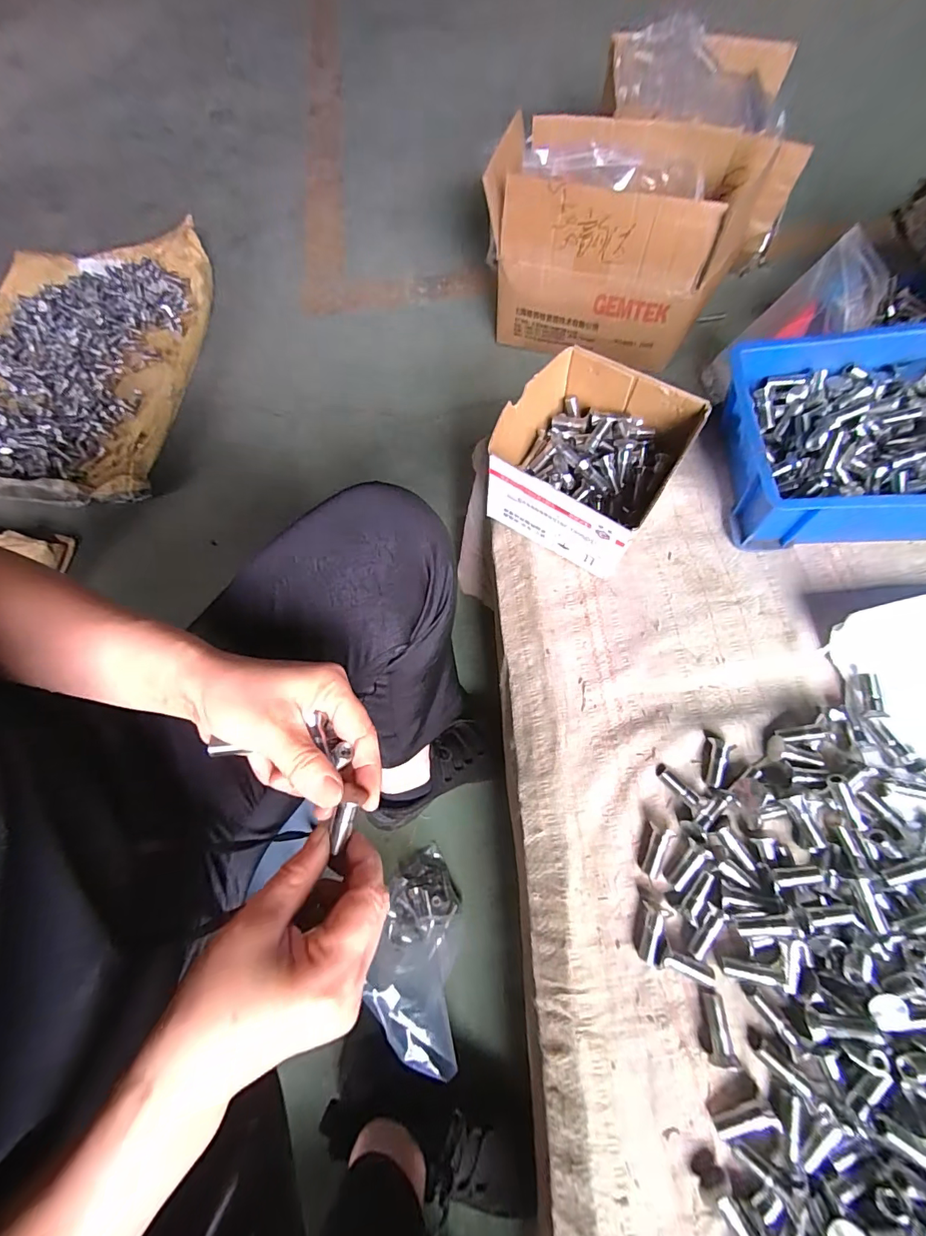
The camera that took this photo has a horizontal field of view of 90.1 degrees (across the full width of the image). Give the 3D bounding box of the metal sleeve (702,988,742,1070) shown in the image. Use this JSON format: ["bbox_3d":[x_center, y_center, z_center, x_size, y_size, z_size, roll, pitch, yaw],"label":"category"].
[{"bbox_3d":[0.157,0.253,0.285,0.013,0.010,0.035,2,52,4],"label":"metal sleeve"}]

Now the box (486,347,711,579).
[{"bbox_3d":[0.108,-0.136,0.410,0.139,0.087,0.149,31,73,14],"label":"box"}]

